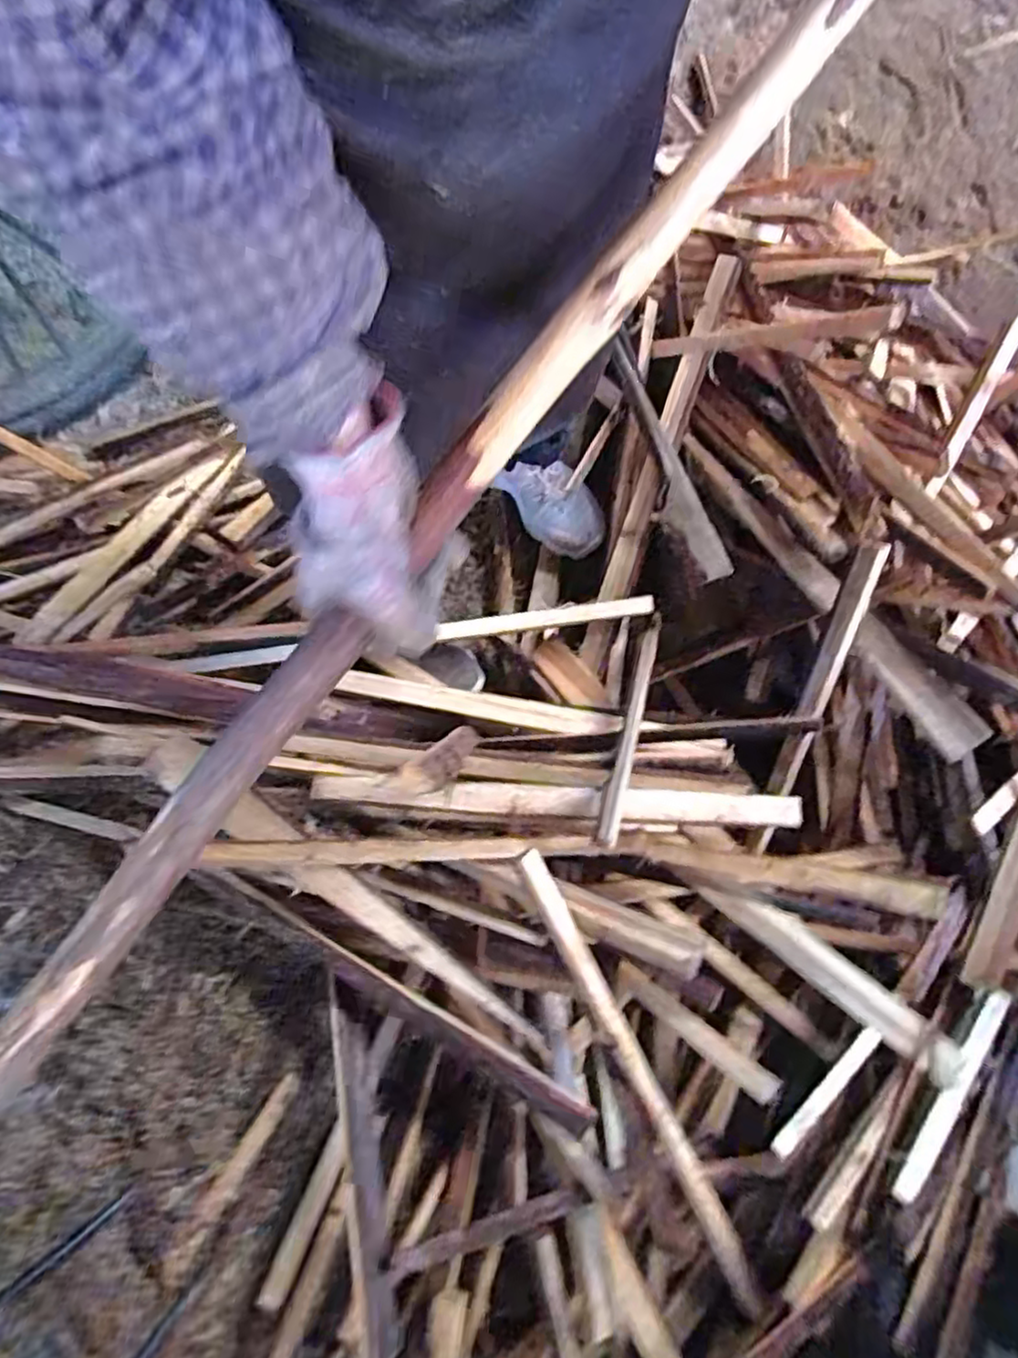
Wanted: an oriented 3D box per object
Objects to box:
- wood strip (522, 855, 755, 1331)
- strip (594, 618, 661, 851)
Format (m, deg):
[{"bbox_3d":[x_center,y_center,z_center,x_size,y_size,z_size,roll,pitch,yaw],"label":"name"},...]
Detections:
[{"bbox_3d":[0.121,0.365,0.633,0.019,0.017,0.466,-27,95,-9],"label":"wood strip"},{"bbox_3d":[0.135,0.033,0.749,0.021,0.016,0.354,20,42,4],"label":"strip"}]

